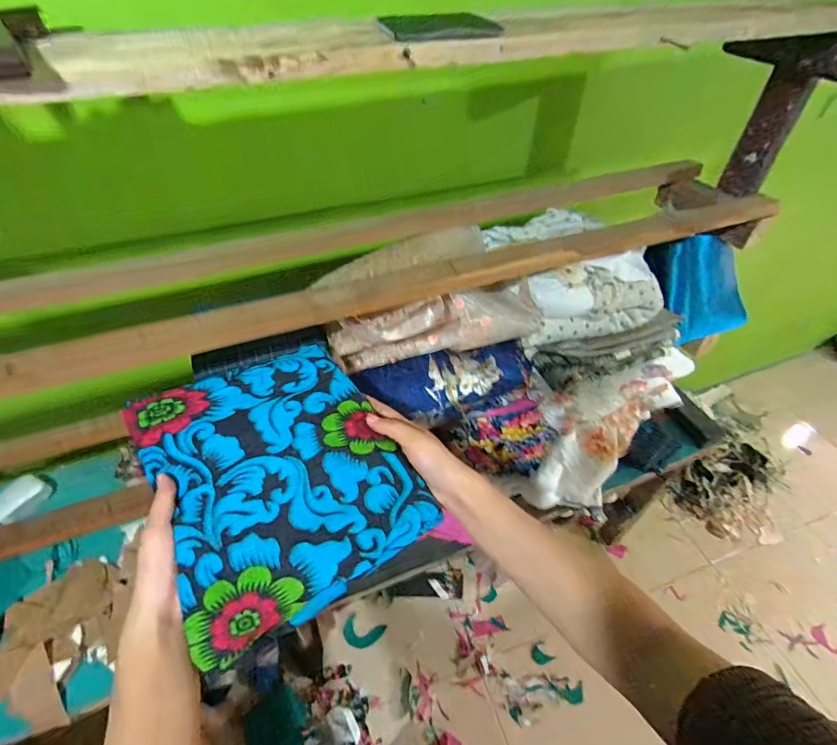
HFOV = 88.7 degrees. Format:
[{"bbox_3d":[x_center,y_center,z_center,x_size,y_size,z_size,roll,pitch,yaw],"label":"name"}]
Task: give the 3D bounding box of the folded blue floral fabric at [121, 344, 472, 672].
[{"bbox_3d":[-0.128,0.088,0.396,0.205,0.020,0.273,-26,58,-23],"label":"folded blue floral fabric"}]

